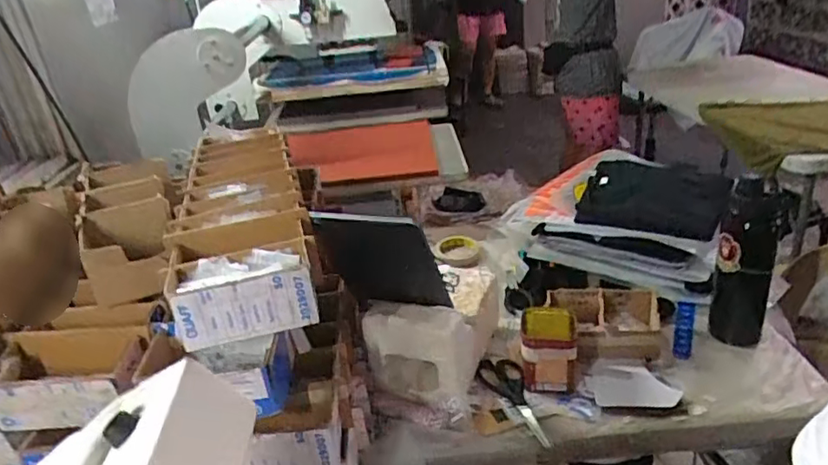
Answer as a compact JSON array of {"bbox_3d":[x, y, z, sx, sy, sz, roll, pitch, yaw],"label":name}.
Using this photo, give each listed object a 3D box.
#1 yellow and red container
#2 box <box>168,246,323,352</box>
[{"bbox_3d":[0.207,0.174,0.898,0.083,0.084,0.102,0,28,14],"label":"yellow and red container"},{"bbox_3d":[-0.190,0.071,0.682,0.145,0.073,0.075,-11,27,-9],"label":"box"}]

